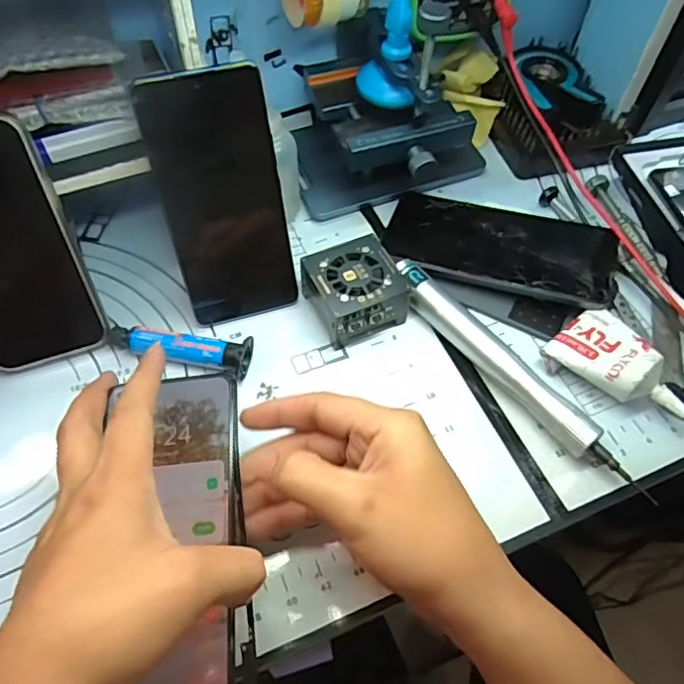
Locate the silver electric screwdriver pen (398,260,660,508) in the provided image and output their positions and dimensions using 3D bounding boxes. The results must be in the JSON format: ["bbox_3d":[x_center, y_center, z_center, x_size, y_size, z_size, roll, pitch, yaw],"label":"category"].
[{"bbox_3d":[0.106,0.019,0.373,0.021,0.023,0.201,-34,64,-22],"label":"silver electric screwdriver pen"}]

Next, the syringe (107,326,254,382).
[{"bbox_3d":[-0.107,0.003,0.379,0.091,0.020,0.027,10,56,4],"label":"syringe"}]

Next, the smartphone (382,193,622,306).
[{"bbox_3d":[0.113,-0.069,0.422,0.164,0.008,0.076,15,64,19],"label":"smartphone"}]

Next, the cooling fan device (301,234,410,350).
[{"bbox_3d":[0.007,-0.032,0.394,0.062,0.038,0.059,-23,60,-17],"label":"cooling fan device"}]

